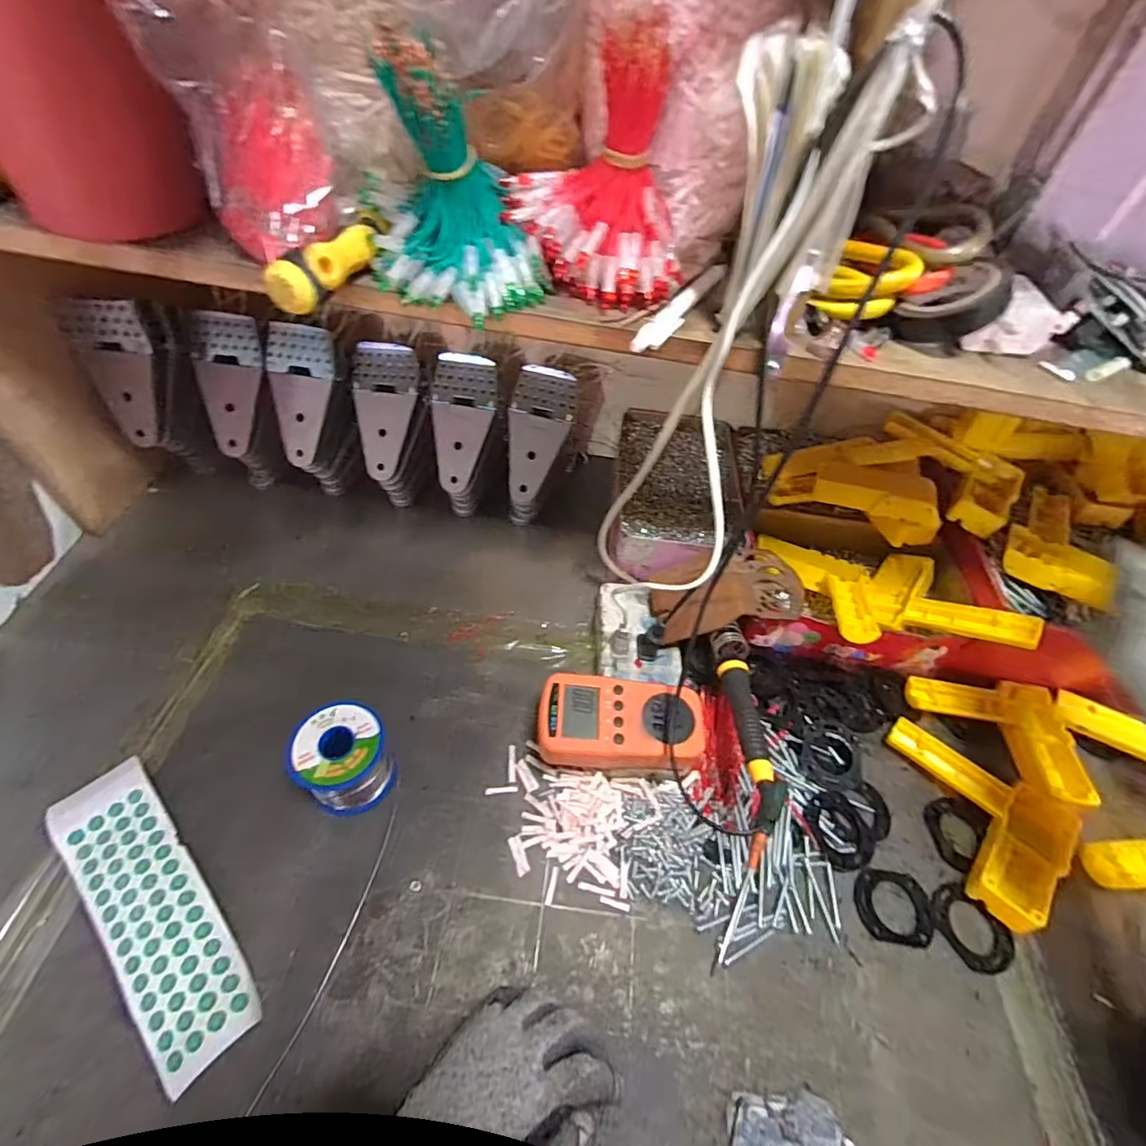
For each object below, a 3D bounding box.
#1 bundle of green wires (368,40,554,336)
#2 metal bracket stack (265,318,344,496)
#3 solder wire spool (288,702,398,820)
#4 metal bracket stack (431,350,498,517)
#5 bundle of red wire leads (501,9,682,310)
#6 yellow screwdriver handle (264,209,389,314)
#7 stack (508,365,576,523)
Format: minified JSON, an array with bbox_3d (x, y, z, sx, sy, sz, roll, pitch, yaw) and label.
[{"bbox_3d":[-0.063,-0.206,0.289,0.100,0.105,0.068,2,52,-4],"label":"bundle of green wires"},{"bbox_3d":[-0.282,-0.170,0.574,0.071,0.183,0.052,3,25,-3],"label":"metal bracket stack"},{"bbox_3d":[-0.175,0.143,0.412,0.063,0.066,0.067,3,52,-4],"label":"solder wire spool"},{"bbox_3d":[-0.119,-0.148,0.582,0.064,0.169,0.037,5,14,-2],"label":"metal bracket stack"},{"bbox_3d":[0.018,-0.226,0.302,0.104,0.115,0.064,22,53,11],"label":"bundle of red wire leads"},{"bbox_3d":[-0.133,-0.179,0.305,0.025,0.023,0.089,20,53,9],"label":"yellow screwdriver handle"},{"bbox_3d":[-0.040,-0.135,0.588,0.065,0.169,0.049,15,16,6],"label":"stack"}]

